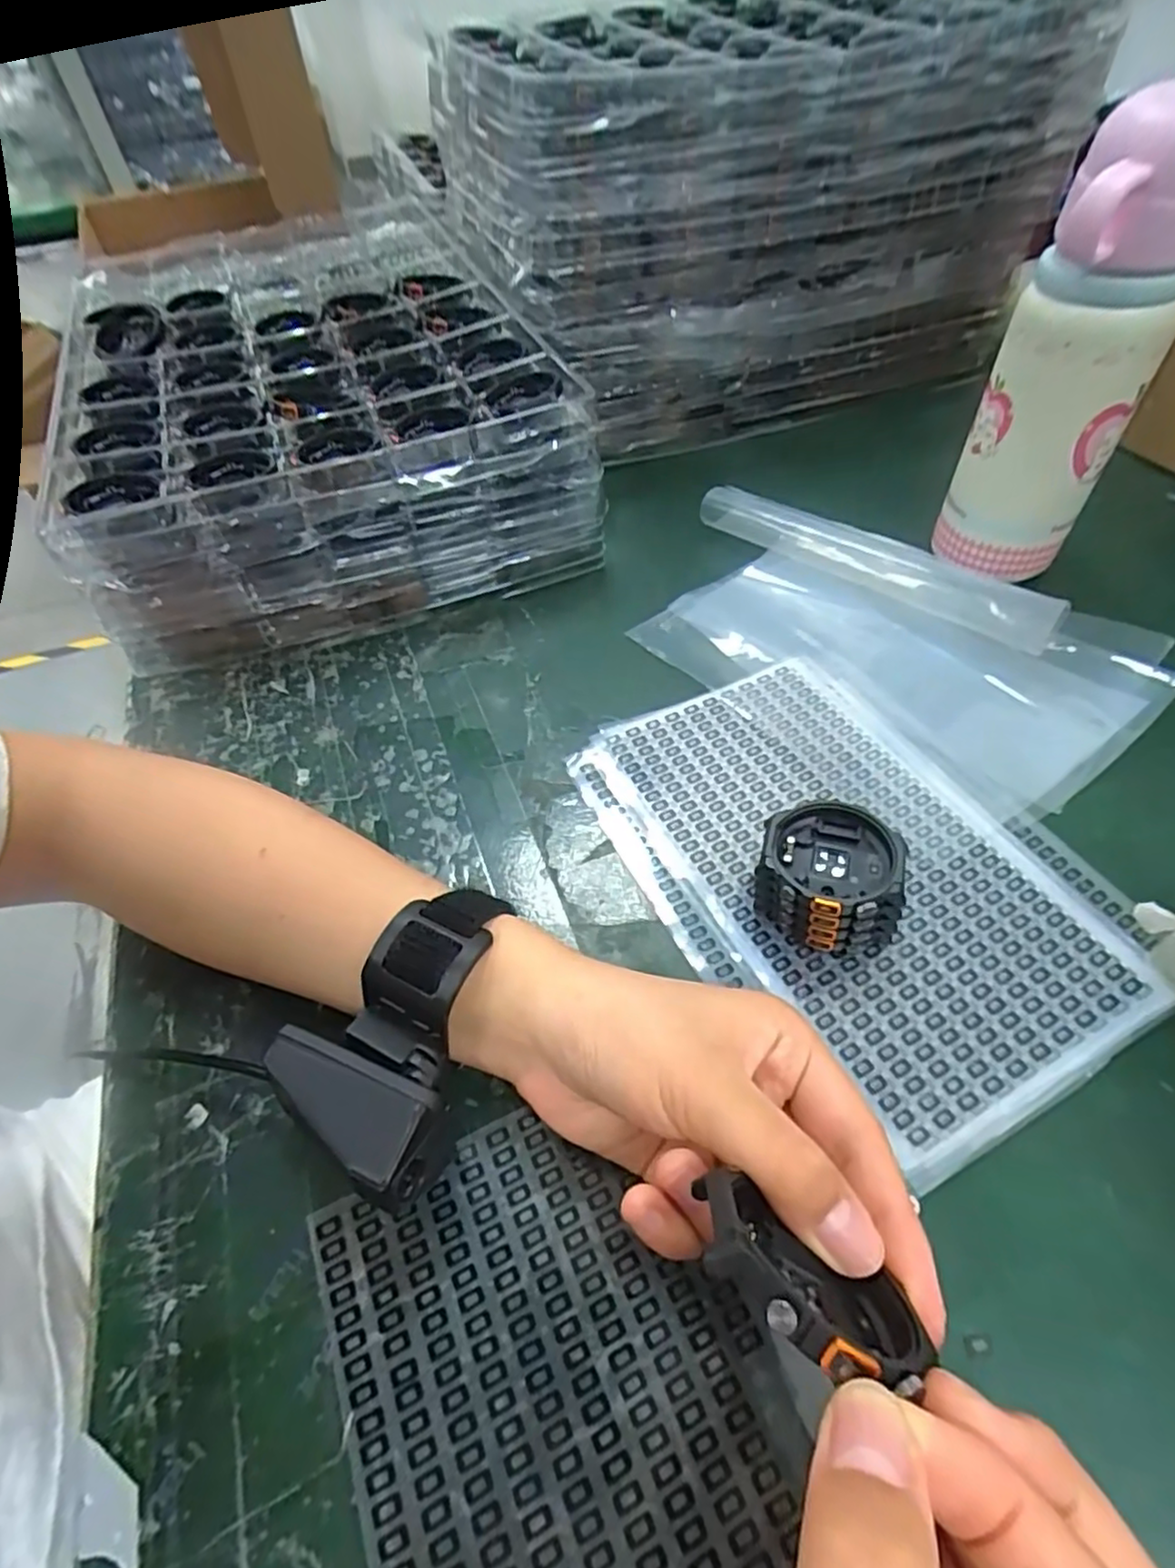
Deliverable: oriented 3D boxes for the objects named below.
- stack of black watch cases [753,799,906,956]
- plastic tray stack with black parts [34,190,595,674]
[{"bbox_3d":[0.098,0.038,0.272,0.055,0.040,0.050,15,54,14],"label":"stack of black watch cases"},{"bbox_3d":[-0.210,-0.296,0.515,0.301,0.103,0.457,-19,53,-12],"label":"plastic tray stack with black parts"}]

